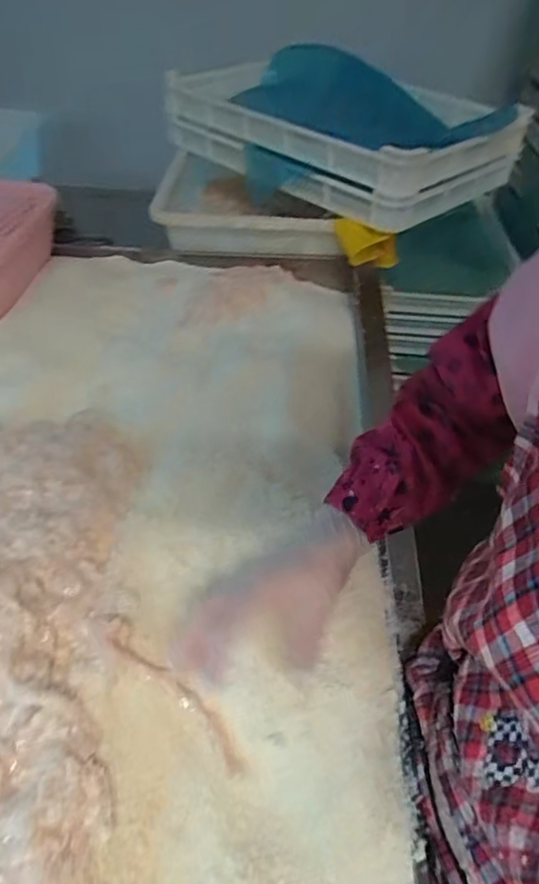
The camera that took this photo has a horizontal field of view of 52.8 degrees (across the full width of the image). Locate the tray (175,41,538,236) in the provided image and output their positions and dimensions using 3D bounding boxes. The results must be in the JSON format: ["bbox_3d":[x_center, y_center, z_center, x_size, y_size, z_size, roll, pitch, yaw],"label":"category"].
[{"bbox_3d":[0.136,-0.586,1.000,0.431,0.135,0.581,-32,55,-30],"label":"tray"}]

